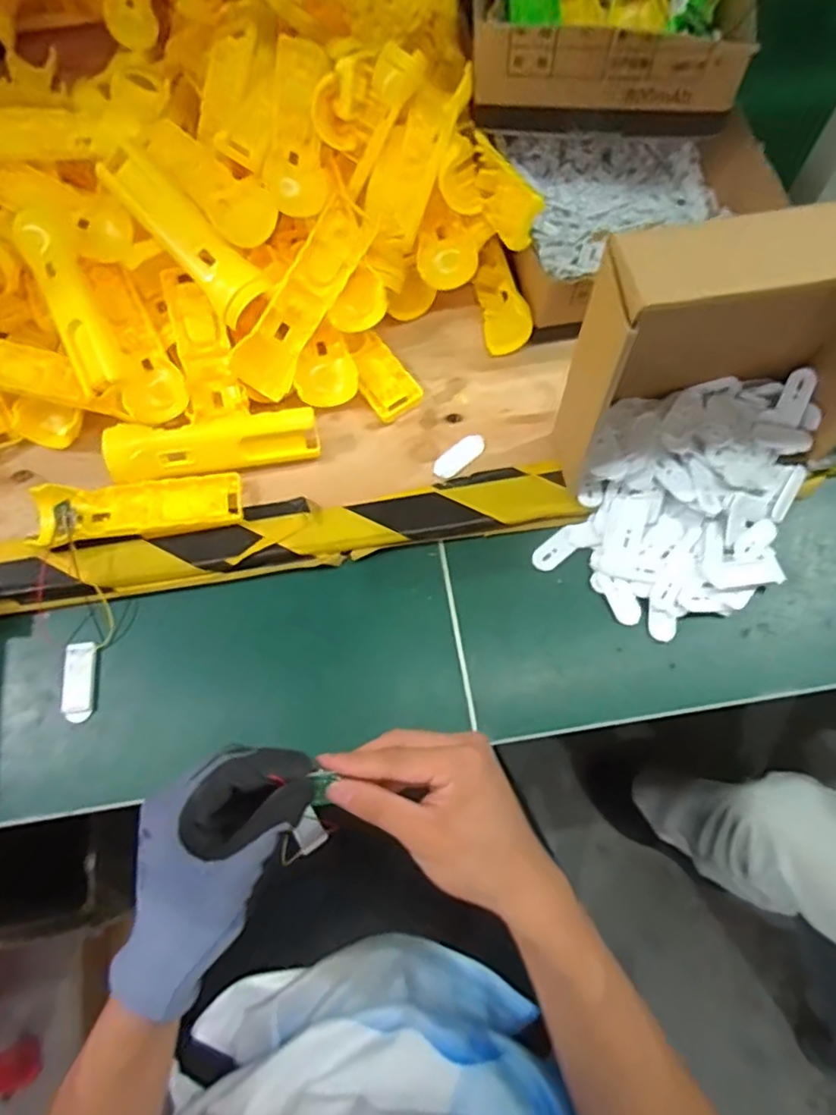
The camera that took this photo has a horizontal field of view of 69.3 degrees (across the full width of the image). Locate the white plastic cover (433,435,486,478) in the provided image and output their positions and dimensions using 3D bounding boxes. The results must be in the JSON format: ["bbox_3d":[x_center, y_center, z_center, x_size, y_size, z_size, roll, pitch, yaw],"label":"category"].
[{"bbox_3d":[0.035,-0.085,0.505,0.051,0.004,0.020,-41,74,-13],"label":"white plastic cover"}]

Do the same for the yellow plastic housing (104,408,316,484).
[{"bbox_3d":[-0.163,-0.089,0.486,0.160,0.035,0.035,-9,69,-3],"label":"yellow plastic housing"}]

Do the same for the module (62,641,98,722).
[{"bbox_3d":[-0.255,0.093,0.456,0.021,0.007,0.058,-5,69,-1],"label":"module"}]

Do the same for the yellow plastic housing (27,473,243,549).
[{"bbox_3d":[-0.223,-0.040,0.484,0.158,0.022,0.048,-9,69,-3],"label":"yellow plastic housing"}]

